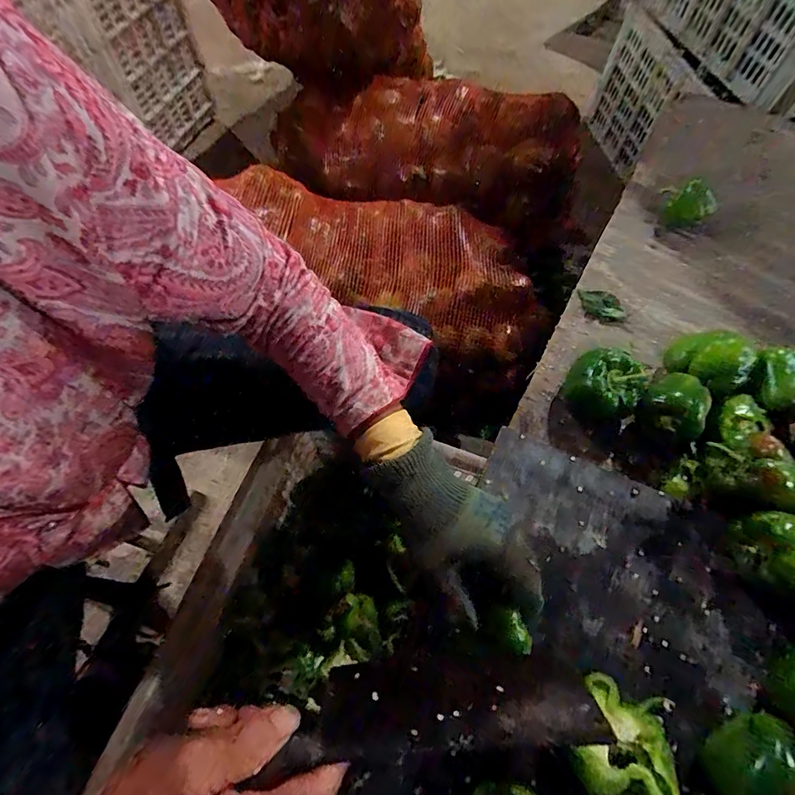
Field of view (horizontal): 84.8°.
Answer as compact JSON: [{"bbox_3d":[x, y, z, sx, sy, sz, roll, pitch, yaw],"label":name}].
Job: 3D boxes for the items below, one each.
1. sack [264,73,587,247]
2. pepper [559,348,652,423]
[{"bbox_3d":[0.065,-0.516,0.900,0.597,0.188,0.236,5,65,1],"label":"sack"},{"bbox_3d":[0.217,-0.009,0.469,0.072,0.066,0.060,38,70,15],"label":"pepper"}]

